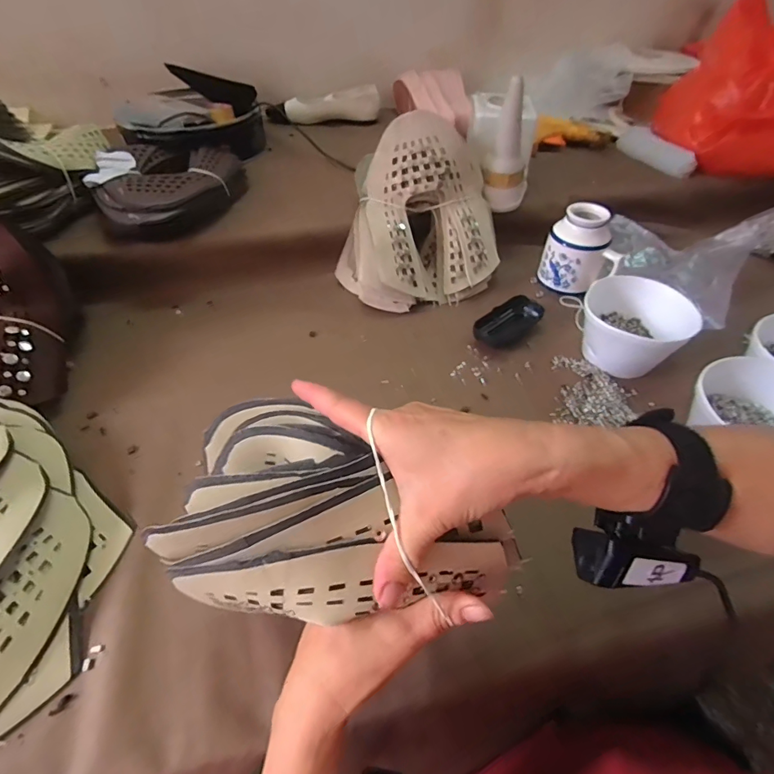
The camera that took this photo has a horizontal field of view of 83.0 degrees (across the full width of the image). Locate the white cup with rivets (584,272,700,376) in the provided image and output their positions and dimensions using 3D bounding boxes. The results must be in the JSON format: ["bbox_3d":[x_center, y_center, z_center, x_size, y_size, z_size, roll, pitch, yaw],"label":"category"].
[{"bbox_3d":[0.319,-0.072,0.568,0.124,0.084,0.121,0,48,0],"label":"white cup with rivets"}]

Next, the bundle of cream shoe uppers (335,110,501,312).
[{"bbox_3d":[0.054,-0.263,0.654,0.223,0.196,0.189,-1,48,-1],"label":"bundle of cream shoe uppers"}]

